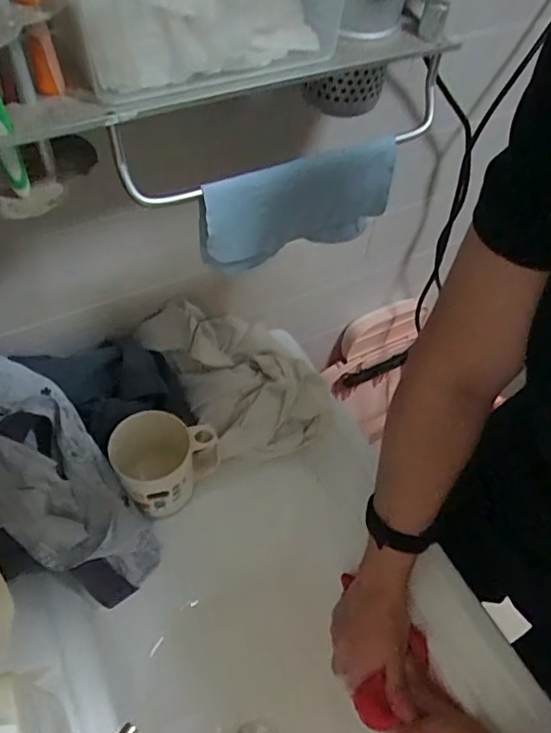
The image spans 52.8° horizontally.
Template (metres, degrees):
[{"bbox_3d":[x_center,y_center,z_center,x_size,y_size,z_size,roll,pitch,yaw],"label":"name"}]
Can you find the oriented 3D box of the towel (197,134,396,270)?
[{"bbox_3d":[0.018,-0.122,0.430,0.155,0.085,0.015,-16,55,-16],"label":"towel"}]

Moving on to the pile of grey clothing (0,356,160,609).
[{"bbox_3d":[-0.210,0.109,0.518,0.290,0.052,0.151,50,52,-23],"label":"pile of grey clothing"}]

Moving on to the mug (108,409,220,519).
[{"bbox_3d":[-0.115,0.105,0.593,0.108,0.101,0.077,-6,53,-9],"label":"mug"}]

